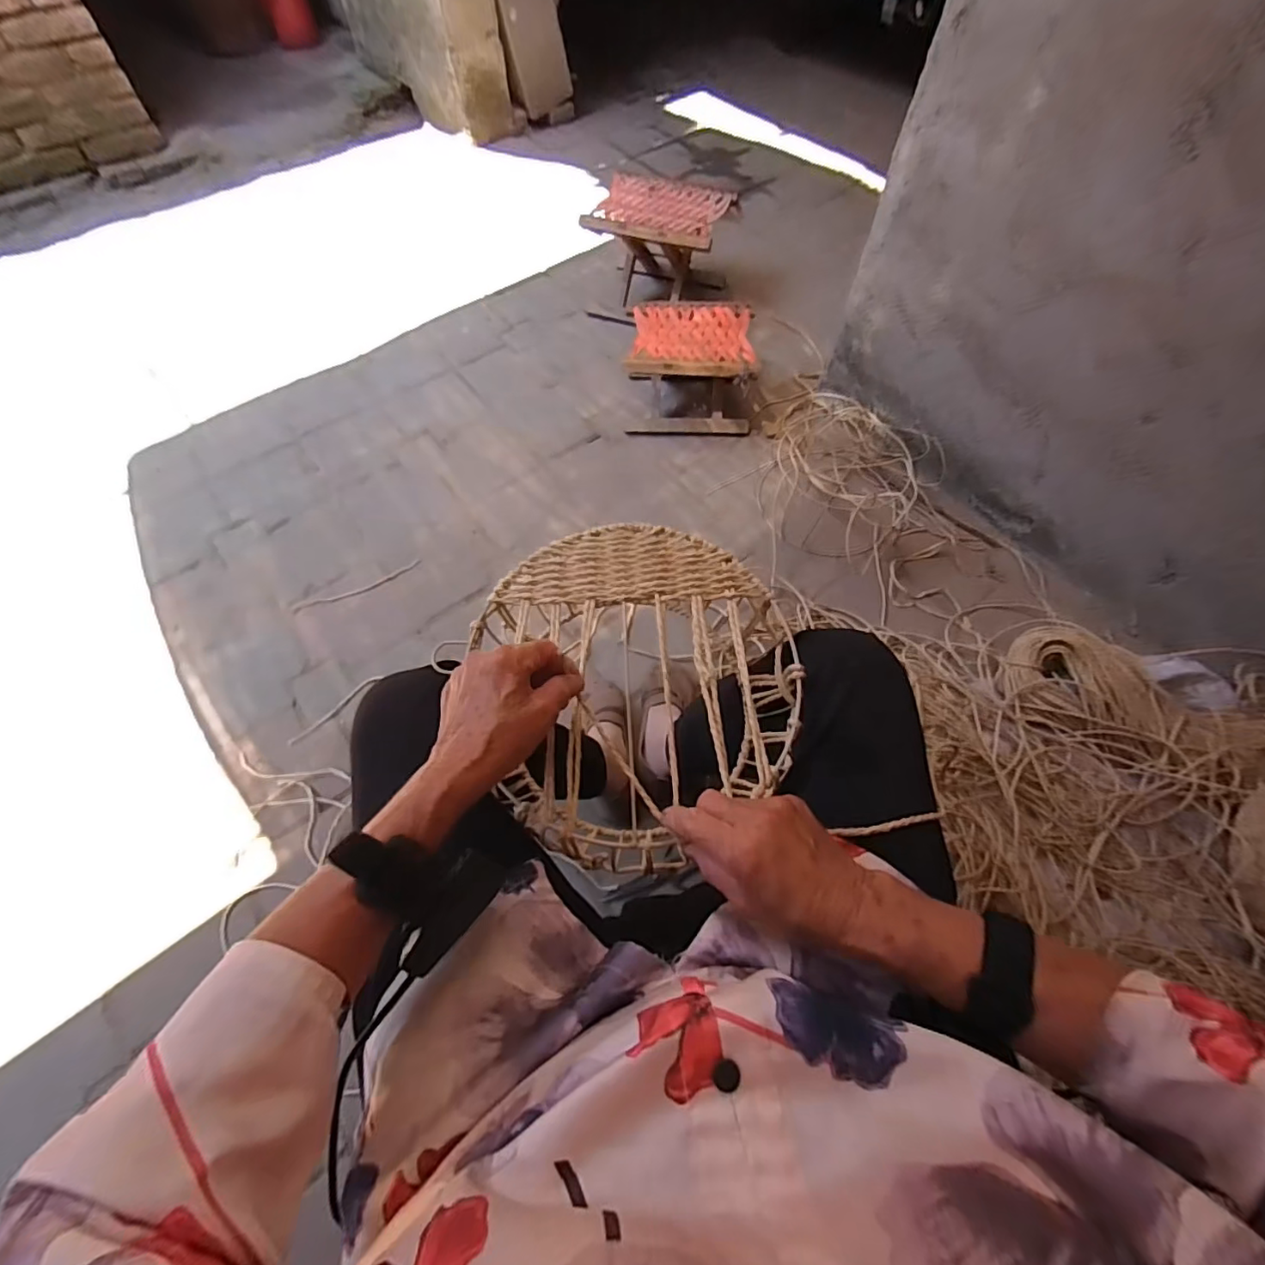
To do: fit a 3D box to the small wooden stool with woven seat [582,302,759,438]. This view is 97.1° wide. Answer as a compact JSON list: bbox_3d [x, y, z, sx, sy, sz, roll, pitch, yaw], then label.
[{"bbox_3d":[0.126,-0.598,1.278,0.297,0.188,0.231,6,62,3],"label":"small wooden stool with woven seat"}]

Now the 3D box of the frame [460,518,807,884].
[{"bbox_3d":[0.010,0.035,0.474,0.257,0.030,0.293,-14,61,-7],"label":"frame"}]

